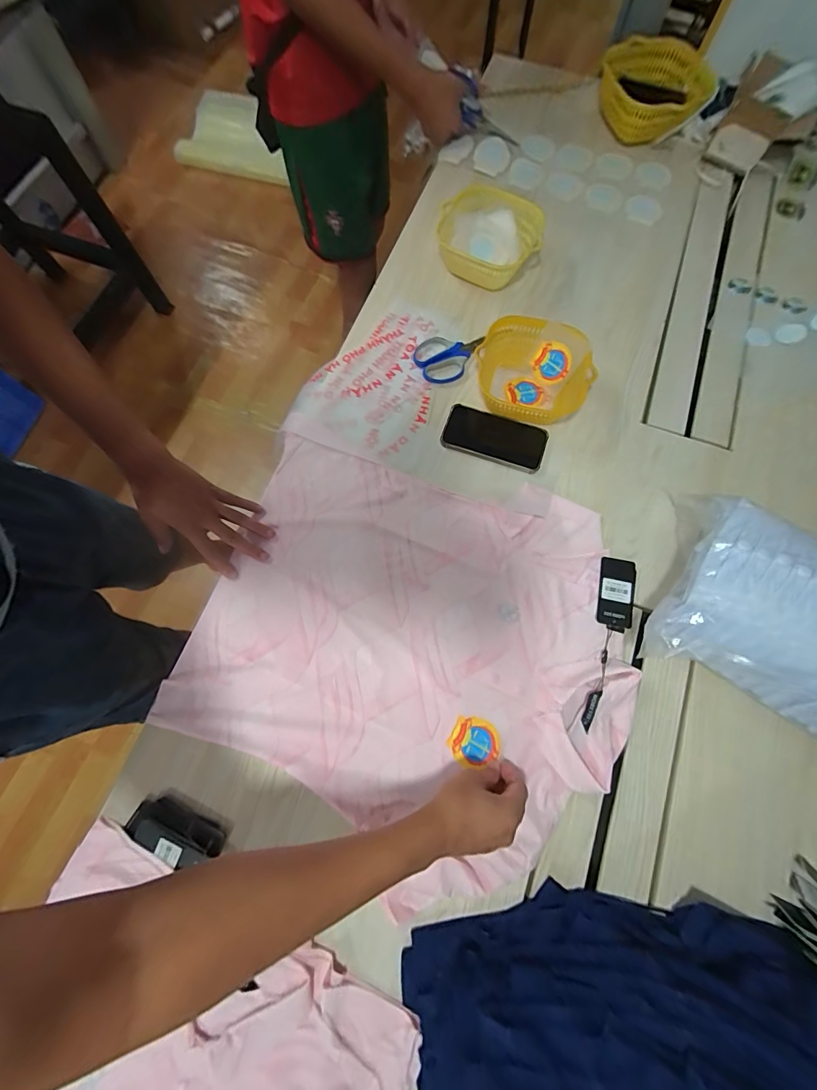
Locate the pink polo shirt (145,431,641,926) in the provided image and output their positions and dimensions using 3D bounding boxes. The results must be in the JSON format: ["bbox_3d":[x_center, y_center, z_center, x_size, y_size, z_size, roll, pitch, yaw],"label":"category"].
[{"bbox_3d":[0.005,0.134,0.562,0.570,0.023,0.509,20,75,5],"label":"pink polo shirt"}]

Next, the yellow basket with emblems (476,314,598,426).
[{"bbox_3d":[0.201,-0.284,0.663,0.181,0.064,0.159,17,75,5],"label":"yellow basket with emblems"}]

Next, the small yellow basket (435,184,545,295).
[{"bbox_3d":[0.143,-0.546,0.736,0.164,0.083,0.169,25,76,7],"label":"small yellow basket"}]

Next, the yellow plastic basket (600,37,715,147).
[{"bbox_3d":[0.510,-0.956,0.862,0.226,0.118,0.238,24,75,6],"label":"yellow plastic basket"}]

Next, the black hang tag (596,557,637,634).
[{"bbox_3d":[0.303,0.071,0.589,0.053,0.007,0.105,11,74,3],"label":"black hang tag"}]

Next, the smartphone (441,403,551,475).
[{"bbox_3d":[0.140,-0.173,0.659,0.163,0.006,0.082,19,75,5],"label":"smartphone"}]

